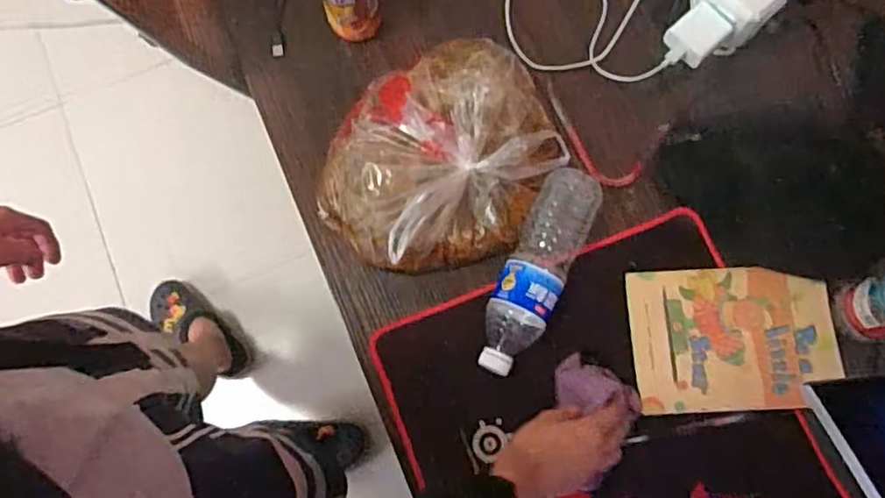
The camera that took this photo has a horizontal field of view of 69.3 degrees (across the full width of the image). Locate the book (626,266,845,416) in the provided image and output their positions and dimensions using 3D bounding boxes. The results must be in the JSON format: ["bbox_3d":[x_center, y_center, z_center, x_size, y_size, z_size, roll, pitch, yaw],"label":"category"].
[{"bbox_3d":[0.306,0.093,0.671,0.210,0.010,0.146,-2,75,0],"label":"book"}]

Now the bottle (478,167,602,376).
[{"bbox_3d":[0.099,0.021,0.670,0.062,0.053,0.228,25,77,7],"label":"bottle"}]

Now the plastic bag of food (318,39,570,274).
[{"bbox_3d":[-0.002,-0.109,0.699,0.232,0.074,0.278,32,78,9],"label":"plastic bag of food"}]

